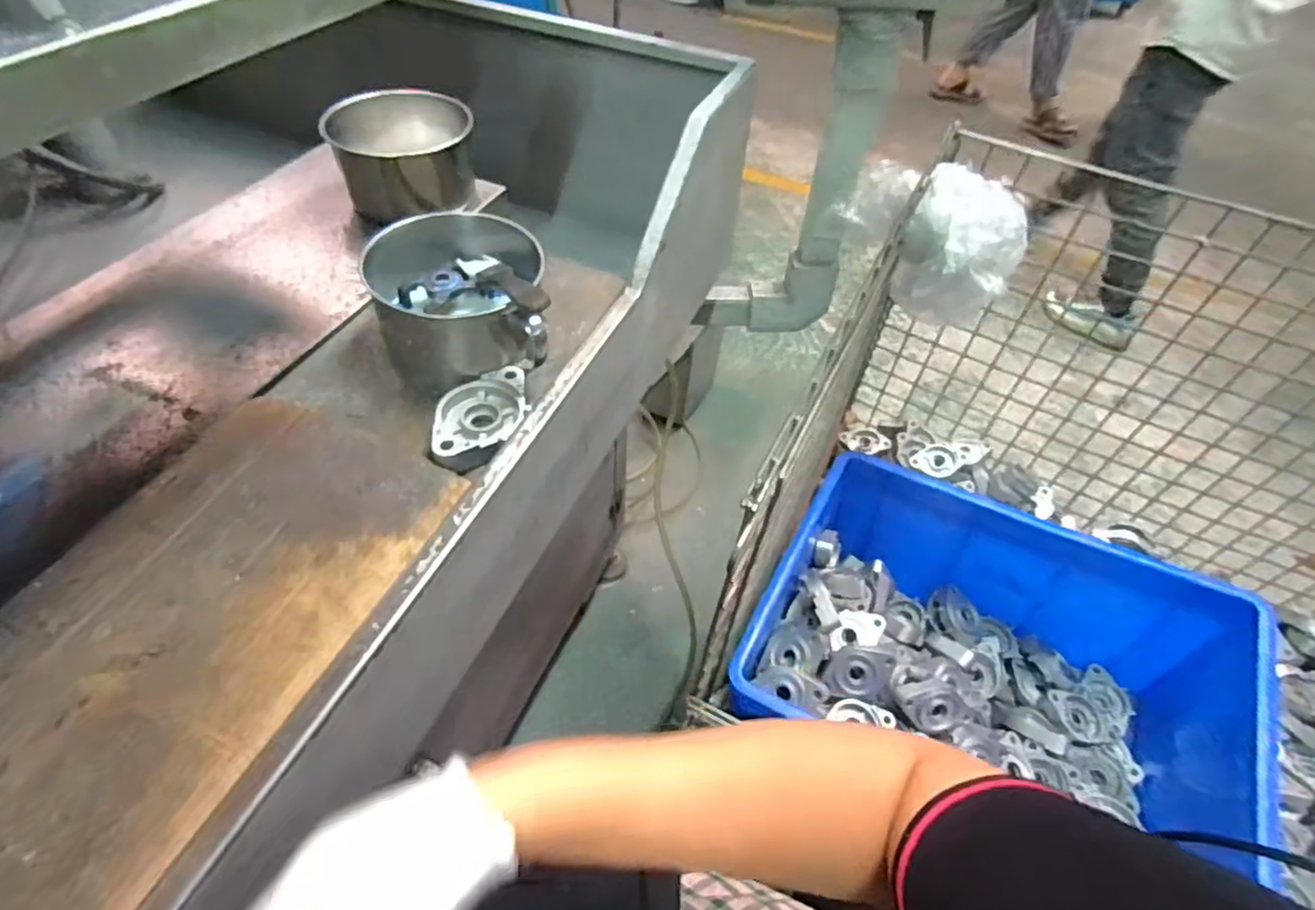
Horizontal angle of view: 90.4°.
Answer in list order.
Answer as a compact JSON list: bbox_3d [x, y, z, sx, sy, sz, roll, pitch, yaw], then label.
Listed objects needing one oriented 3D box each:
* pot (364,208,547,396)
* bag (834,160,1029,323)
[{"bbox_3d":[-0.156,-0.122,0.524,0.127,0.094,0.135,2,50,-2],"label":"pot"},{"bbox_3d":[0.334,-0.272,0.808,0.127,0.149,0.216,-28,58,-25],"label":"bag"}]

